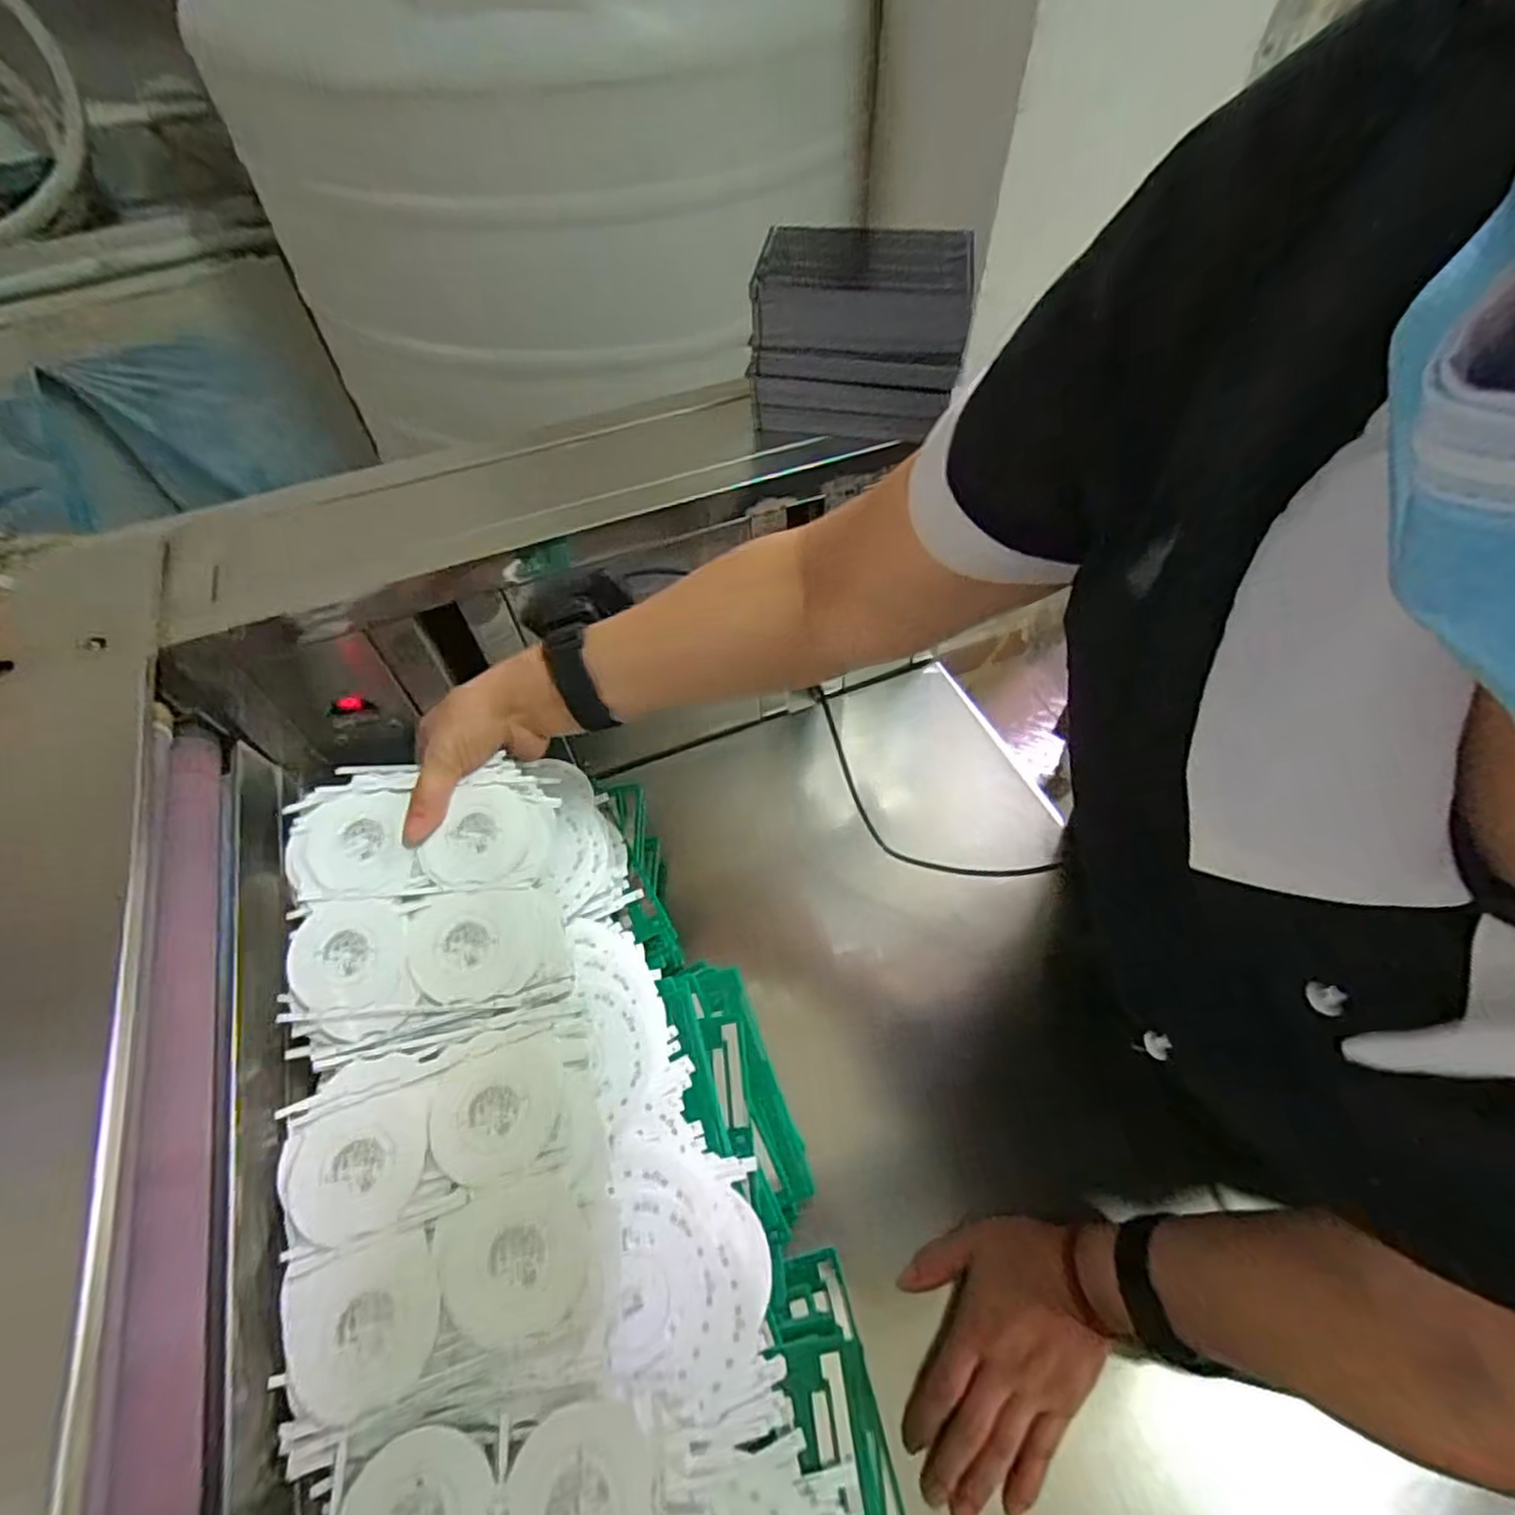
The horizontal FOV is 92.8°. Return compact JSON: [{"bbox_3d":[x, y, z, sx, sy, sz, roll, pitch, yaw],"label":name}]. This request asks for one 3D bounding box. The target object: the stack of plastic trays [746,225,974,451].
[{"bbox_3d":[0.072,-0.307,0.525,0.143,0.110,0.089,6,55,6],"label":"stack of plastic trays"}]

